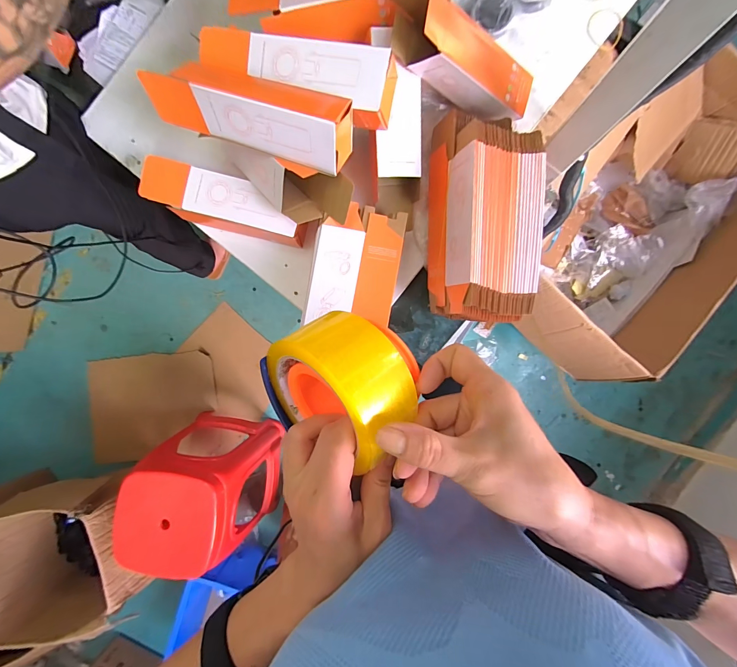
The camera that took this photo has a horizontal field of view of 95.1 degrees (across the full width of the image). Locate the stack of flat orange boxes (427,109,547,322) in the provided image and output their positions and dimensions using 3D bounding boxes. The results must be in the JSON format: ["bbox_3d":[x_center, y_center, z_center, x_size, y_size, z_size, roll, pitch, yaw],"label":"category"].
[{"bbox_3d":[0.155,-0.156,0.465,0.128,0.101,0.273,1,90,3],"label":"stack of flat orange boxes"}]

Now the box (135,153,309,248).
[{"bbox_3d":[-0.213,-0.193,0.505,0.248,0.061,0.075,15,91,2],"label":"box"}]

